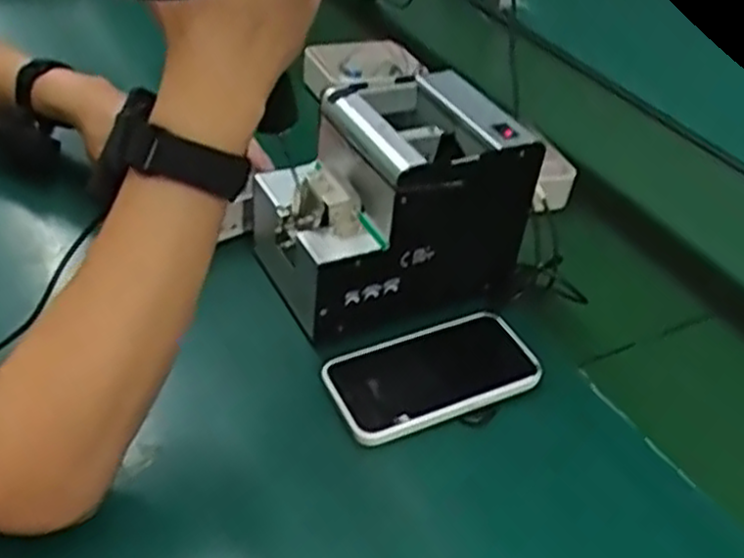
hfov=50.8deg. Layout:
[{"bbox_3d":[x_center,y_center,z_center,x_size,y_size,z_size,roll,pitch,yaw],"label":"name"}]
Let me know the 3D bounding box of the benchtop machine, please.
[{"bbox_3d":[0.008,-0.059,0.613,0.181,0.140,0.138,-19,46,-28],"label":"benchtop machine"}]

